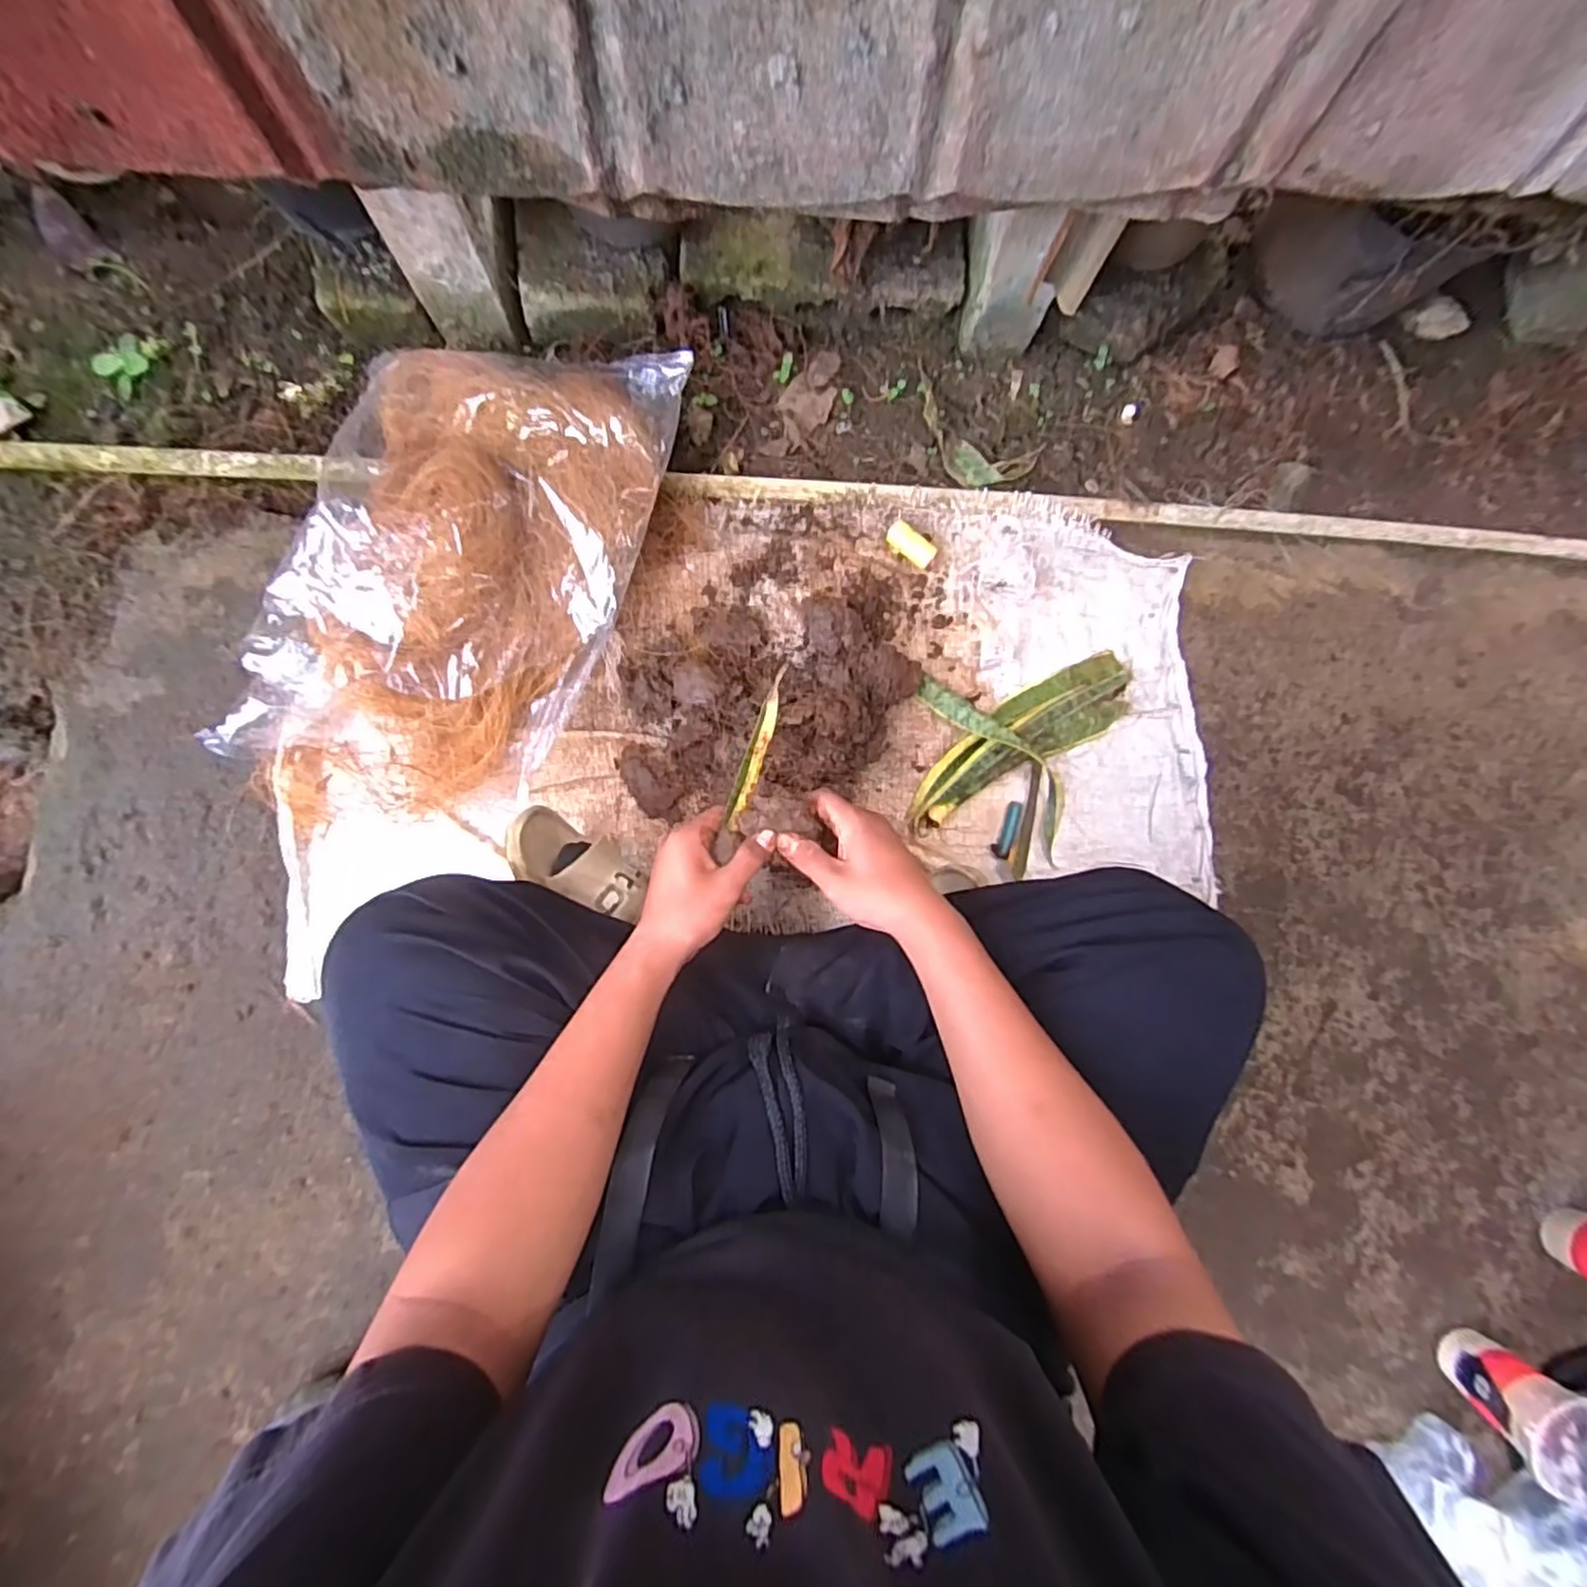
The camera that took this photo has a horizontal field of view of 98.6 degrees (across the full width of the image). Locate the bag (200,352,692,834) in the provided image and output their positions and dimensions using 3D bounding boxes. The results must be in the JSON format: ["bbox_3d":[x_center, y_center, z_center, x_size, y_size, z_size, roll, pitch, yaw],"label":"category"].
[{"bbox_3d":[-0.297,-0.198,0.606,0.270,0.112,0.509,18,87,-2],"label":"bag"}]

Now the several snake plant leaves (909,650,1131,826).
[{"bbox_3d":[0.238,-0.061,0.722,0.281,0.031,0.078,-28,90,-4],"label":"several snake plant leaves"}]

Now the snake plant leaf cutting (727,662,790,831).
[{"bbox_3d":[-0.028,-0.035,0.526,0.016,0.011,0.128,18,93,-2],"label":"snake plant leaf cutting"}]

